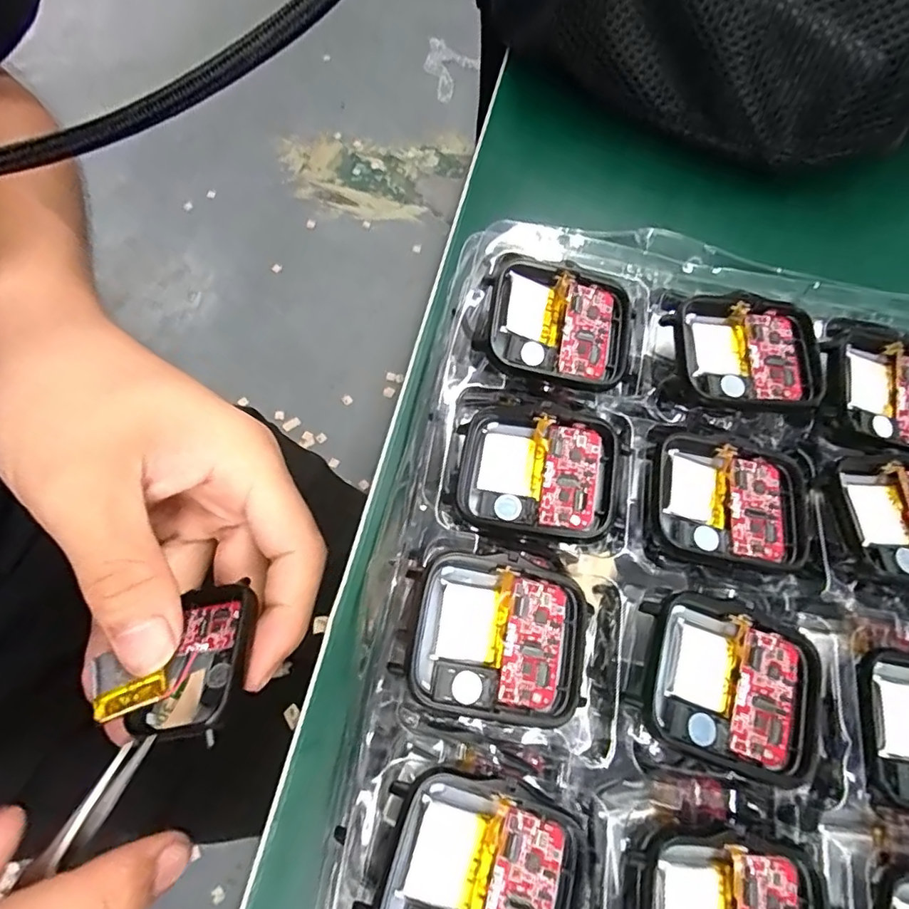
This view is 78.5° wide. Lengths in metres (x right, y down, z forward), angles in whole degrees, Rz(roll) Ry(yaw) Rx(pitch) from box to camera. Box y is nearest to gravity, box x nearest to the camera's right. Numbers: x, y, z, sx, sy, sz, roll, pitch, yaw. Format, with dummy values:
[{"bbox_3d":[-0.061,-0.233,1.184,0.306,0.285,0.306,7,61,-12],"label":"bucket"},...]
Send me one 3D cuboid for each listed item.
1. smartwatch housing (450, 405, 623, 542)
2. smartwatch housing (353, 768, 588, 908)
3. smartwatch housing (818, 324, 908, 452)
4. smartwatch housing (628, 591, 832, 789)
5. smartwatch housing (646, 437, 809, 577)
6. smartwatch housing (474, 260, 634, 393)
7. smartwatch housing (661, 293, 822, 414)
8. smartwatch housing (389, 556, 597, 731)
[{"bbox_3d":[0.023,0.006,0.158,0.044,0.010,0.036,14,68,3],"label":"smartwatch housing"},{"bbox_3d":[0.006,0.091,0.119,0.044,0.007,0.037,16,68,4],"label":"smartwatch housing"},{"bbox_3d":[0.139,-0.018,0.175,0.046,0.010,0.041,21,70,4],"label":"smartwatch housing"},{"bbox_3d":[0.069,0.058,0.138,0.046,0.007,0.037,19,68,5],"label":"smartwatch housing"},{"bbox_3d":[0.079,0.014,0.160,0.043,0.005,0.037,14,68,3],"label":"smartwatch housing"},{"bbox_3d":[0.032,-0.039,0.169,0.046,0.010,0.037,11,68,2],"label":"smartwatch housing"},{"bbox_3d":[0.090,-0.032,0.173,0.045,0.007,0.038,11,70,0],"label":"smartwatch housing"},{"bbox_3d":[0.011,0.045,0.137,0.045,0.006,0.037,8,68,1],"label":"smartwatch housing"}]

